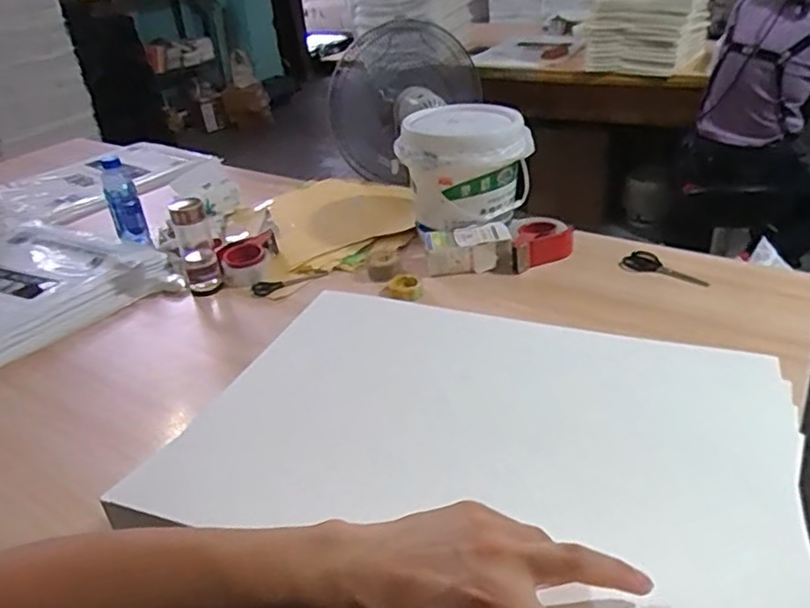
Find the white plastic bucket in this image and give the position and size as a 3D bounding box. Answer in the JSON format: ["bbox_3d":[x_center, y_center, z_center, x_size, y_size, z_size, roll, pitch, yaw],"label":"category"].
[{"bbox_3d":[0.129,-0.310,1.374,0.276,0.189,0.255,-1,32,7],"label":"white plastic bucket"}]

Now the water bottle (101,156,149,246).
[{"bbox_3d":[-0.662,-0.243,1.474,0.067,0.225,0.053,-18,-4,-20],"label":"water bottle"}]

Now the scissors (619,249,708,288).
[{"bbox_3d":[0.512,-0.075,1.231,0.161,0.016,0.074,14,36,27],"label":"scissors"}]

